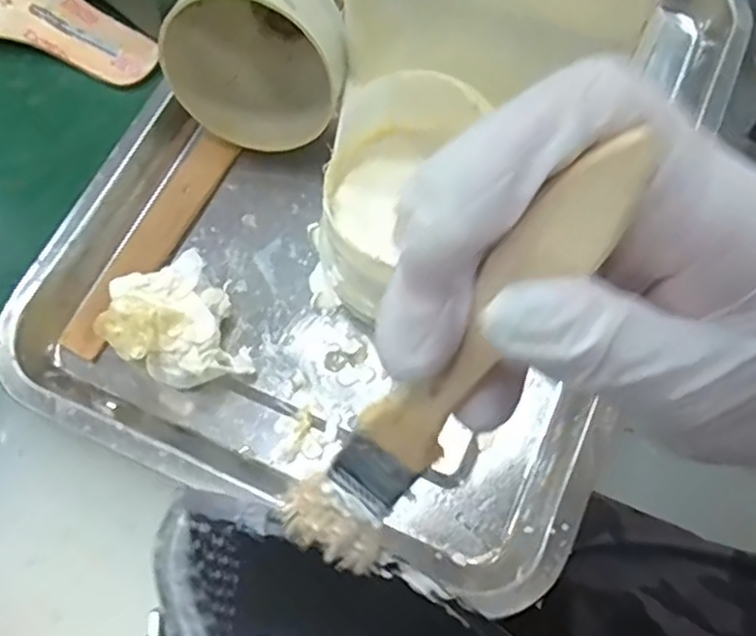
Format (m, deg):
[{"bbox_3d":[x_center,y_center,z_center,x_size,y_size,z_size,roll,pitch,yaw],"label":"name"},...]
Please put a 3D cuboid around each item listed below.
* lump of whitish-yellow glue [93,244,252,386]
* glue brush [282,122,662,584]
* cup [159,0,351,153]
[{"bbox_3d":[-0.098,0.004,0.343,0.056,0.035,0.061,-22,69,-7],"label":"lump of whitish-yellow glue"},{"bbox_3d":[0.014,0.018,0.170,0.027,0.145,0.013,47,42,18],"label":"glue brush"},{"bbox_3d":[-0.059,-0.137,0.366,0.093,0.089,0.064,12,69,7],"label":"cup"}]

